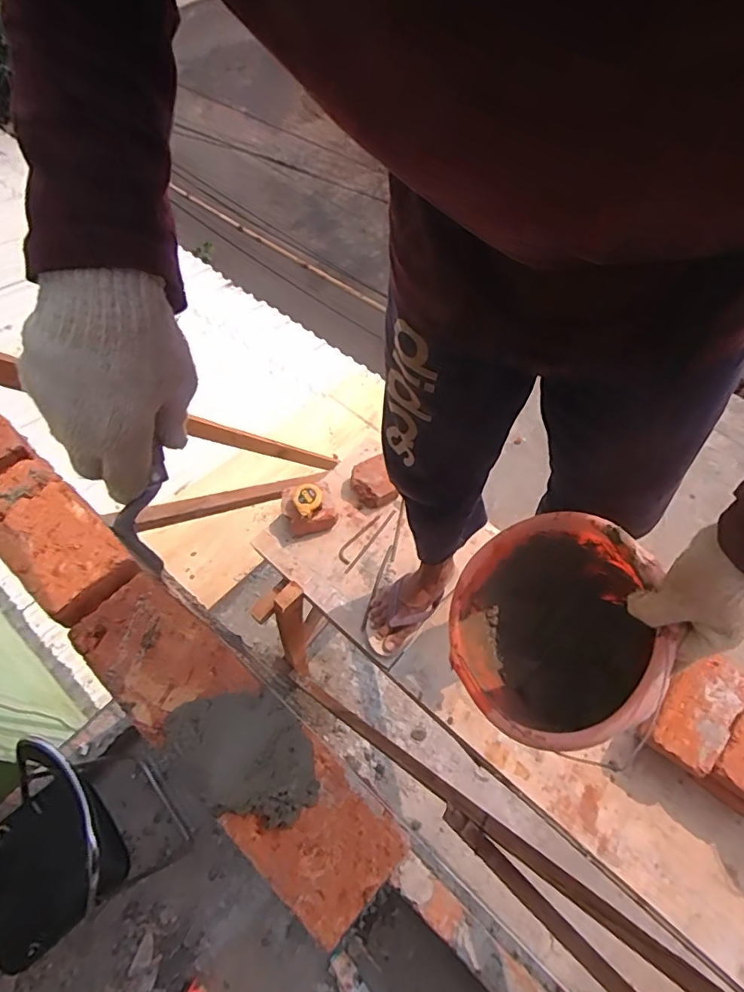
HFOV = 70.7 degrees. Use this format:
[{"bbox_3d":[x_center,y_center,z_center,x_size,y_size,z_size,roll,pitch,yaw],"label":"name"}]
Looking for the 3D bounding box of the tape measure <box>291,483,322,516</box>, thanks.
[{"bbox_3d":[-0.141,0.003,1.141,0.060,0.030,0.064,1,60,-2],"label":"tape measure"}]

